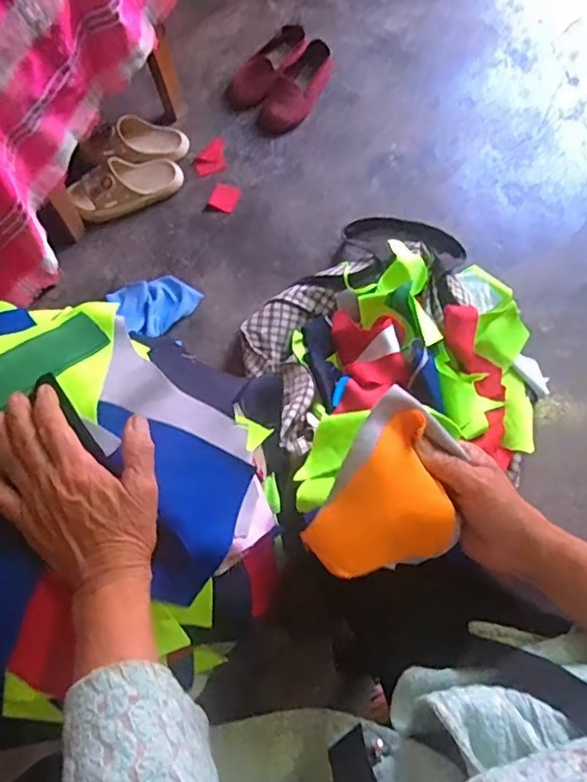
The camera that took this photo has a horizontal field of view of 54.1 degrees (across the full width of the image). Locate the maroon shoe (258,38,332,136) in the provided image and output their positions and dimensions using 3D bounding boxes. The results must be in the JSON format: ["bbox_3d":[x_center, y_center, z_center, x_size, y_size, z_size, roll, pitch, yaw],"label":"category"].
[{"bbox_3d":[0.005,-0.621,1.177,0.086,0.057,0.213,27,70,10],"label":"maroon shoe"}]

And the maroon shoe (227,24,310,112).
[{"bbox_3d":[-0.054,-0.675,1.198,0.096,0.050,0.218,30,71,11],"label":"maroon shoe"}]

